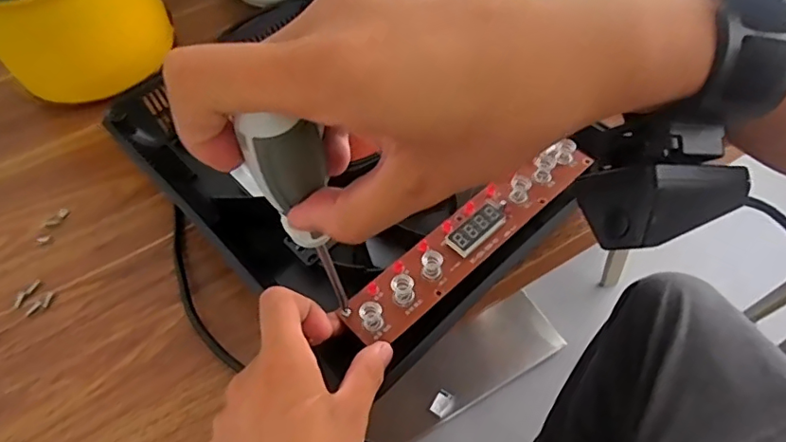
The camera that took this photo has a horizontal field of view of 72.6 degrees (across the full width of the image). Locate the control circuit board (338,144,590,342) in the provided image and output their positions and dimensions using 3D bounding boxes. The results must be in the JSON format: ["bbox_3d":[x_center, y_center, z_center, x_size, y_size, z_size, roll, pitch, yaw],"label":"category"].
[{"bbox_3d":[0.052,0.006,0.351,0.198,0.015,0.036,-37,60,-18],"label":"control circuit board"}]

